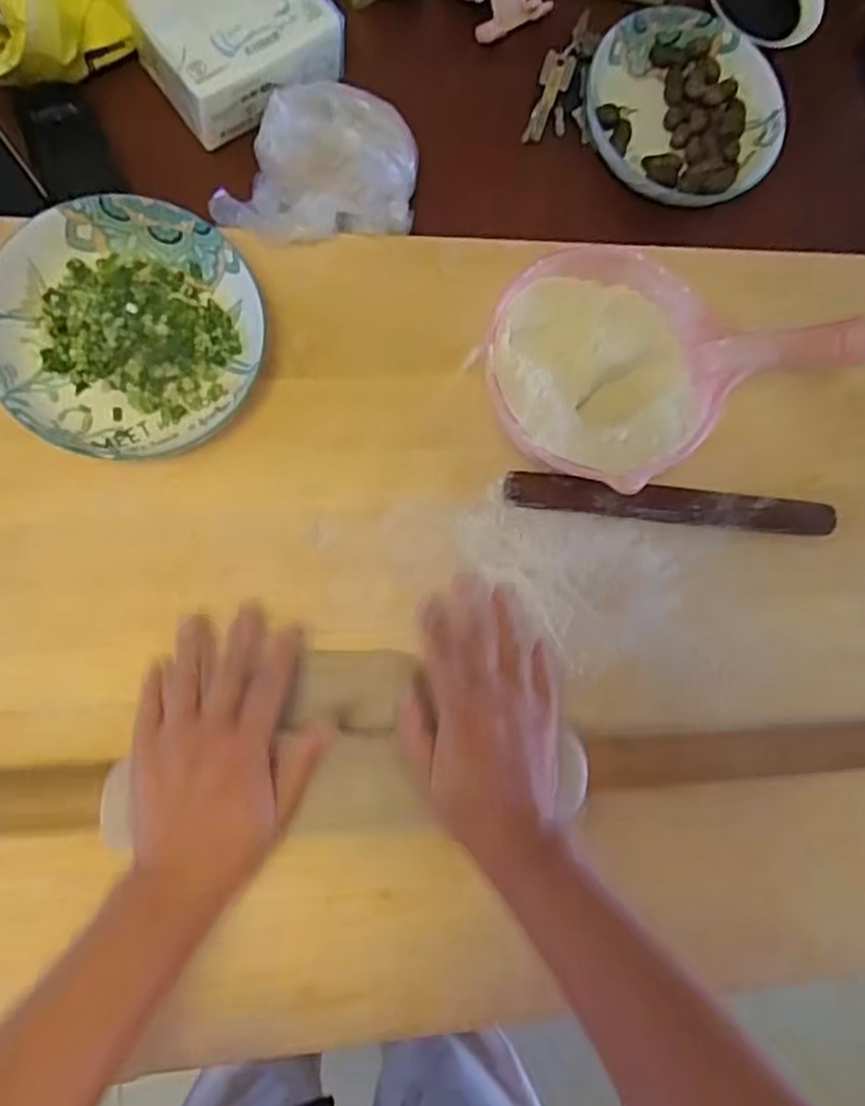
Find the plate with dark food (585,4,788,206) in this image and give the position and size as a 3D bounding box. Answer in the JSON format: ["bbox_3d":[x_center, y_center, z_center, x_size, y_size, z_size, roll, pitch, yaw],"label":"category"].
[{"bbox_3d":[0.213,-0.387,0.632,0.161,0.031,0.179,-34,89,-13],"label":"plate with dark food"}]

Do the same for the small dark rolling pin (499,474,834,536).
[{"bbox_3d":[0.176,-0.035,0.538,0.249,0.026,0.025,5,81,-9],"label":"small dark rolling pin"}]

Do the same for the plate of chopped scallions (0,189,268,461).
[{"bbox_3d":[-0.204,-0.151,0.487,0.169,0.036,0.165,1,82,-10],"label":"plate of chopped scallions"}]

